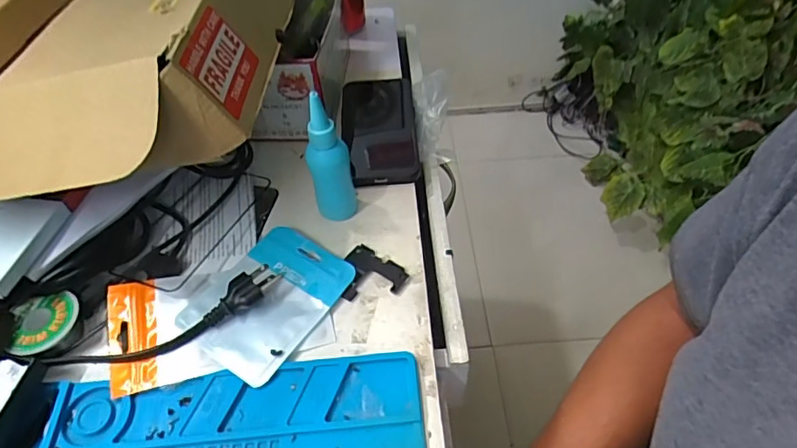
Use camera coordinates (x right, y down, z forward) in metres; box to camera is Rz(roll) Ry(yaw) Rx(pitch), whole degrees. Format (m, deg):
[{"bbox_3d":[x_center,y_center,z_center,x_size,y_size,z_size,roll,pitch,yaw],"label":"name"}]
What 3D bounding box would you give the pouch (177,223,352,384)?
[{"bbox_3d":[-0.104,0.054,0.402,0.094,0.015,0.120,26,56,22],"label":"pouch"}]

